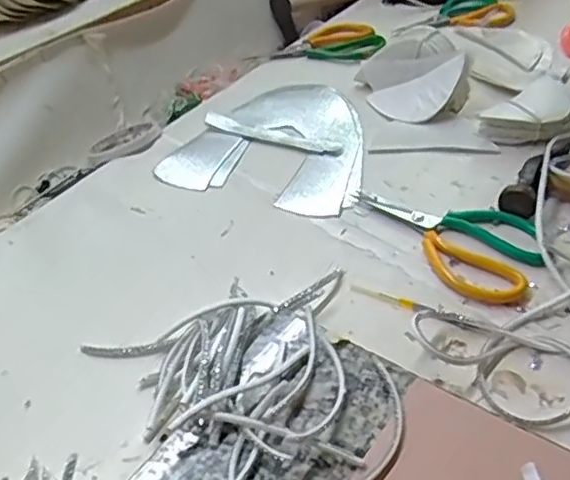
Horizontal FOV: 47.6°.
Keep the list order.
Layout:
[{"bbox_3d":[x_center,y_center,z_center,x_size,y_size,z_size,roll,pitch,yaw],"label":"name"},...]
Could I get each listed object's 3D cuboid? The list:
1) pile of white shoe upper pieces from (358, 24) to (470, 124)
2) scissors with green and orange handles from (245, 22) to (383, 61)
[{"bbox_3d":[0.149,-0.194,0.753,0.130,0.059,0.105,7,43,9],"label":"pile of white shoe upper pieces"},{"bbox_3d":[0.044,-0.263,0.871,0.172,0.017,0.074,-8,43,-6],"label":"scissors with green and orange handles"}]

